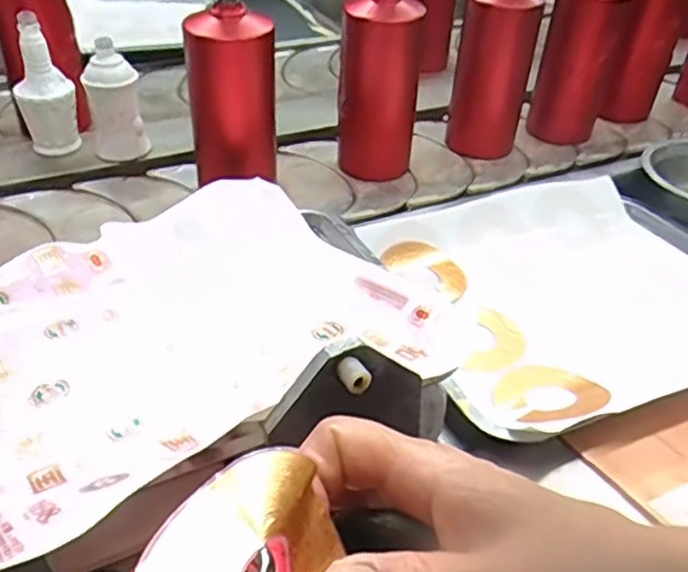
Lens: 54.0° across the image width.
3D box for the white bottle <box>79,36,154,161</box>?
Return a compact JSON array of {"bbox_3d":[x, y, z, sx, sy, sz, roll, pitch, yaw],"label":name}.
[{"bbox_3d":[-0.246,-0.192,0.727,0.049,0.121,0.052,27,45,27],"label":"white bottle"}]

